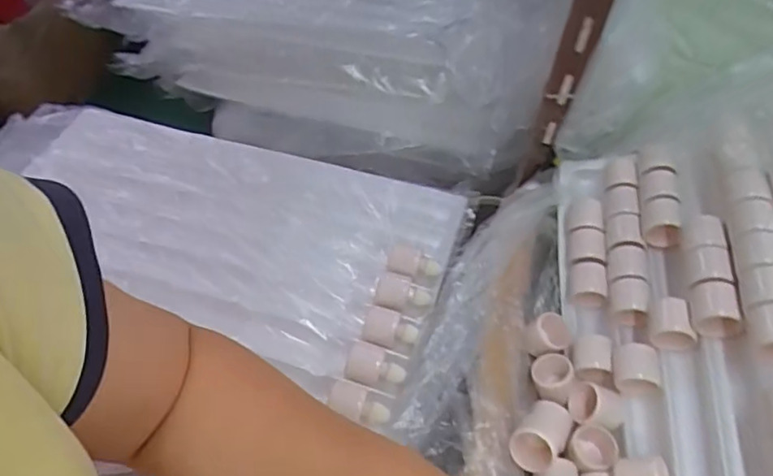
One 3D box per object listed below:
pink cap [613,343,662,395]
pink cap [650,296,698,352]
[{"bbox_3d":[0.177,0.094,0.402,0.027,0.025,0.030,10,50,5],"label":"pink cap"},{"bbox_3d":[0.200,0.062,0.394,0.030,0.031,0.027,17,51,11],"label":"pink cap"}]

